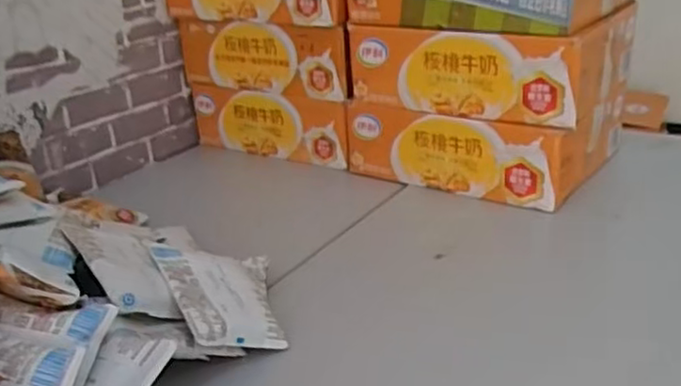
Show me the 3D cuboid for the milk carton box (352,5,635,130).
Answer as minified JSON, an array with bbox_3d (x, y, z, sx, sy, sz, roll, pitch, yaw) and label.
[{"bbox_3d":[0.204,-0.185,0.931,0.310,0.103,0.234,13,28,34],"label":"milk carton box"}]

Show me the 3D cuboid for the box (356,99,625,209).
[{"bbox_3d":[0.209,-0.089,0.973,0.304,0.102,0.259,16,30,38],"label":"box"}]

